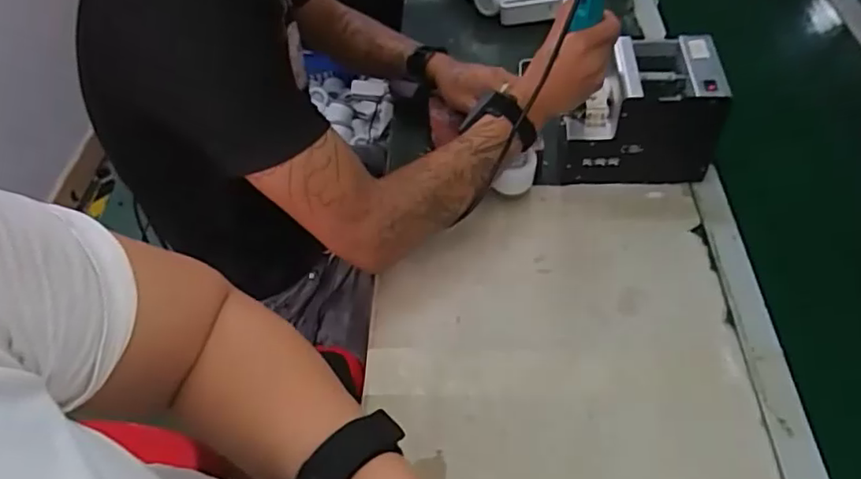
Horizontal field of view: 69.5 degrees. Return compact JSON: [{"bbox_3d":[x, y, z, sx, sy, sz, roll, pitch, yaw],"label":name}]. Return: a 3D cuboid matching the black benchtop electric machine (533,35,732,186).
[{"bbox_3d":[0.261,-0.163,0.804,0.187,0.158,0.128,3,51,3],"label":"black benchtop electric machine"}]

